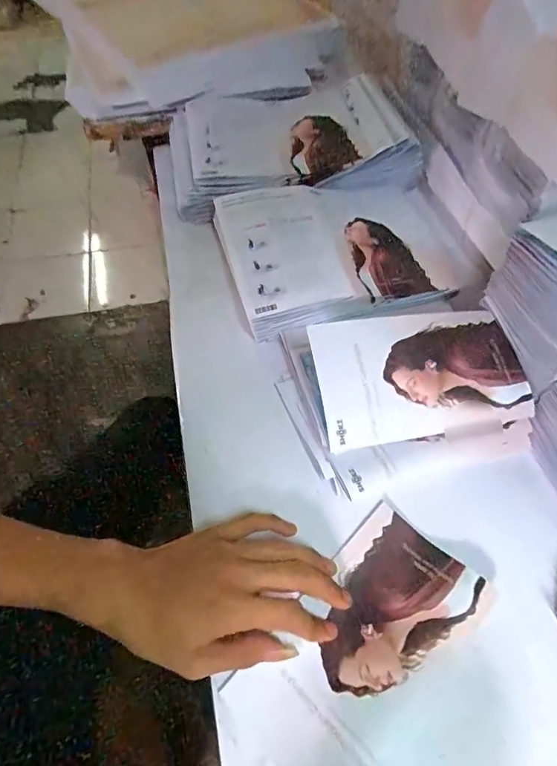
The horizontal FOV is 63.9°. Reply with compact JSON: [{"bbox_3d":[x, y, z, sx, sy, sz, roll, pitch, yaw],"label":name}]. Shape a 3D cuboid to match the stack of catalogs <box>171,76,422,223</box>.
[{"bbox_3d":[0.004,-0.310,0.565,0.288,0.057,0.218,-12,58,-9],"label":"stack of catalogs"}]

